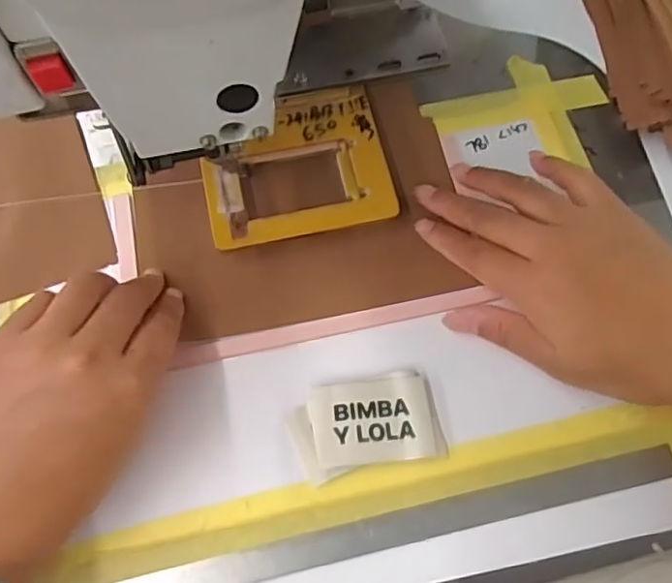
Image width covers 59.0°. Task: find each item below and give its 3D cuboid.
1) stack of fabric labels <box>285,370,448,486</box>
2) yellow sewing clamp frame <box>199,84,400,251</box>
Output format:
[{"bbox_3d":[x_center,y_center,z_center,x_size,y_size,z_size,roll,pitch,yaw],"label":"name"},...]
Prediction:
[{"bbox_3d":[0.015,0.067,0.300,0.073,0.013,0.045,-12,67,-6],"label":"stack of fabric labels"},{"bbox_3d":[-0.024,-0.074,0.346,0.105,0.007,0.088,-12,73,-6],"label":"yellow sewing clamp frame"}]

